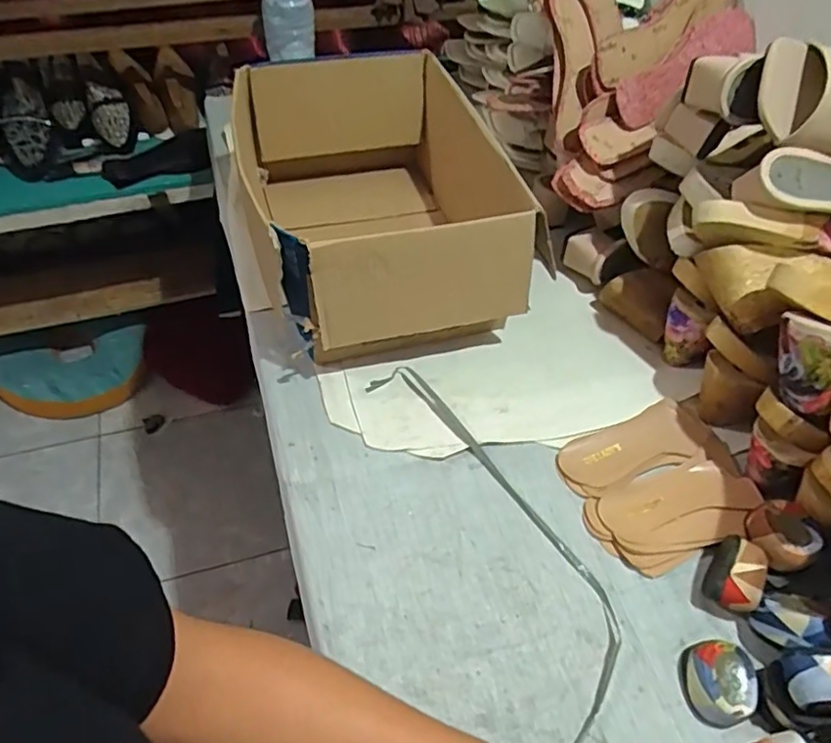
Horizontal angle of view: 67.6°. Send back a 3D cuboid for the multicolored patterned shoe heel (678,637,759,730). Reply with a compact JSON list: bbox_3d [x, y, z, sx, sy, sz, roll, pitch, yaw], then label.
[{"bbox_3d":[0.253,0.259,0.516,0.052,0.043,0.057,2,52,-2],"label":"multicolored patterned shoe heel"}]

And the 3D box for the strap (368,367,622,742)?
[{"bbox_3d":[0.076,0.216,0.554,0.207,0.016,0.542,-3,52,-6],"label":"strap"}]

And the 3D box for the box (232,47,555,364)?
[{"bbox_3d":[-0.046,-0.201,0.762,0.277,0.188,0.376,-13,54,-14],"label":"box"}]

